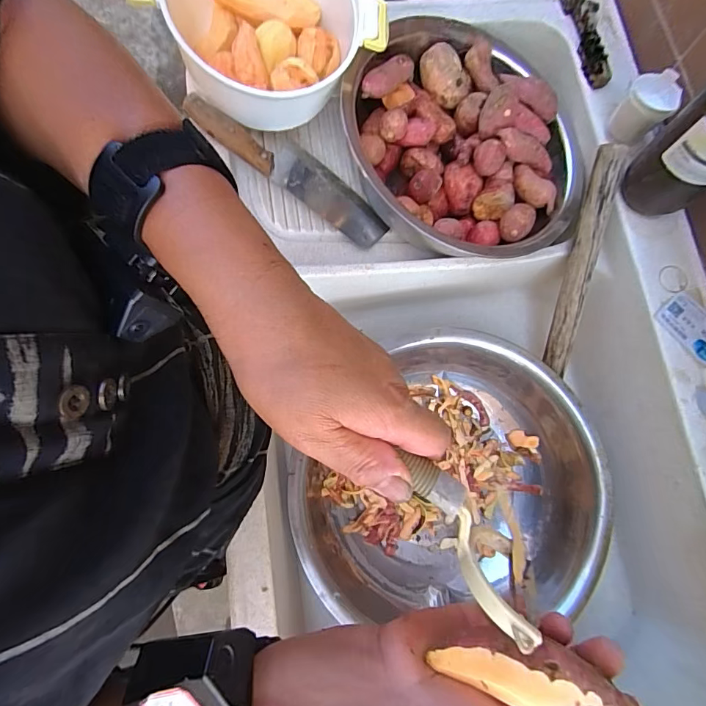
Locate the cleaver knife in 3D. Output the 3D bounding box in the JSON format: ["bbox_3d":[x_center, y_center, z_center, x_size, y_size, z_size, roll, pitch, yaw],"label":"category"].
[{"bbox_3d":[-0.078,-0.234,0.559,0.282,0.028,0.070,29,78,-20],"label":"cleaver knife"}]

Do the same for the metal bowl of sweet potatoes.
[{"bbox_3d":[0.157,-0.284,0.569,0.314,0.111,0.322,0,78,0],"label":"metal bowl of sweet potatoes"}]

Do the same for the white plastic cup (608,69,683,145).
[{"bbox_3d":[0.352,-0.294,0.522,0.055,0.059,0.060,39,80,8],"label":"white plastic cup"}]

